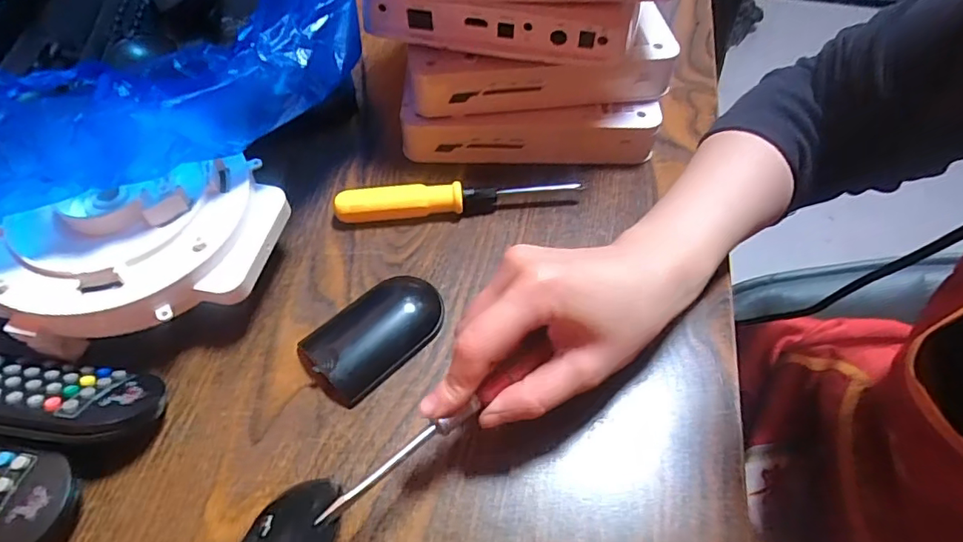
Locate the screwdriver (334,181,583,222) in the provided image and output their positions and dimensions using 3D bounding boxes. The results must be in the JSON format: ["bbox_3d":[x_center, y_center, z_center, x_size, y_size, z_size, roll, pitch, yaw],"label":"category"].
[{"bbox_3d":[-0.015,-0.047,0.351,0.154,0.021,0.017,-6,55,-5],"label":"screwdriver"}]

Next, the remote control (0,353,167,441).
[{"bbox_3d":[-0.255,0.060,0.266,0.192,0.025,0.050,7,25,4],"label":"remote control"}]

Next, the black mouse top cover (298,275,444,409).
[{"bbox_3d":[-0.057,0.032,0.303,0.046,0.012,0.080,39,63,23],"label":"black mouse top cover"}]

